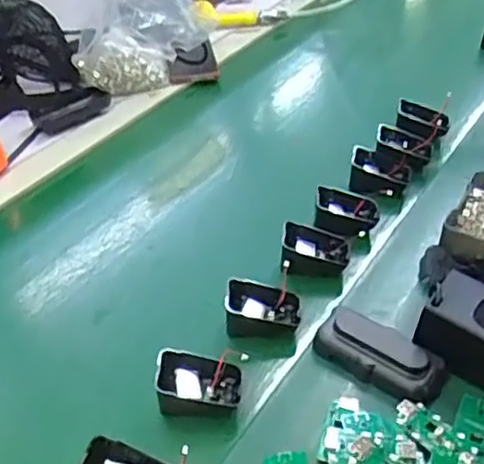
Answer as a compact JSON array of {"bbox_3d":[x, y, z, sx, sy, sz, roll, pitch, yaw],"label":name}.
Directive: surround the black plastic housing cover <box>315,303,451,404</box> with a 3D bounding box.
[{"bbox_3d":[0.116,0.100,0.551,0.105,0.025,0.055,26,47,31],"label":"black plastic housing cover"}]

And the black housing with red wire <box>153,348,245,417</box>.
[{"bbox_3d":[-0.034,0.121,0.531,0.065,0.036,0.050,2,39,6],"label":"black housing with red wire"}]

